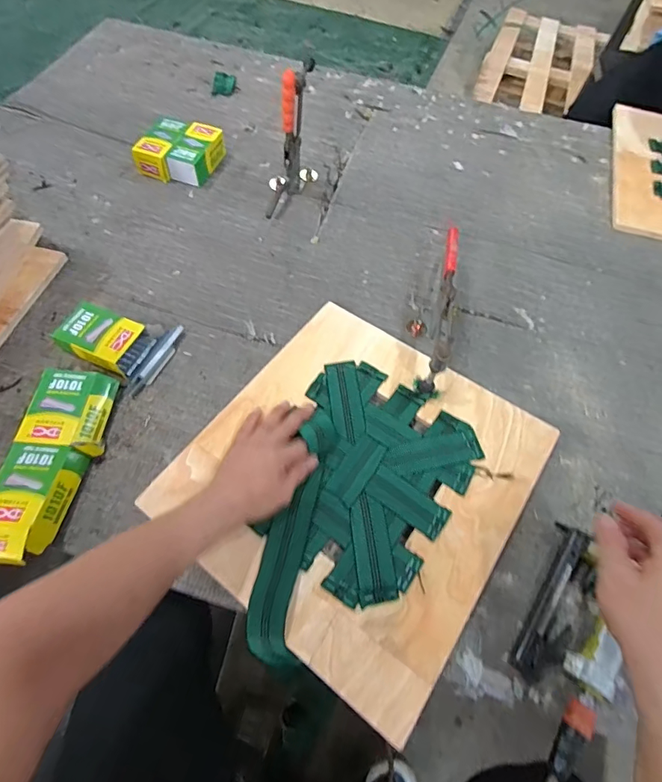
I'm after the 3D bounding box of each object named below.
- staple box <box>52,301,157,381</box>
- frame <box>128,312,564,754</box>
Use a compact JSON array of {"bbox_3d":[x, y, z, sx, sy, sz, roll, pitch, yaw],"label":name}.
[{"bbox_3d":[-0.336,-0.078,0.651,0.124,0.034,0.083,22,62,8],"label":"staple box"},{"bbox_3d":[0.035,0.108,0.576,0.395,0.017,0.431,33,64,14],"label":"frame"}]

